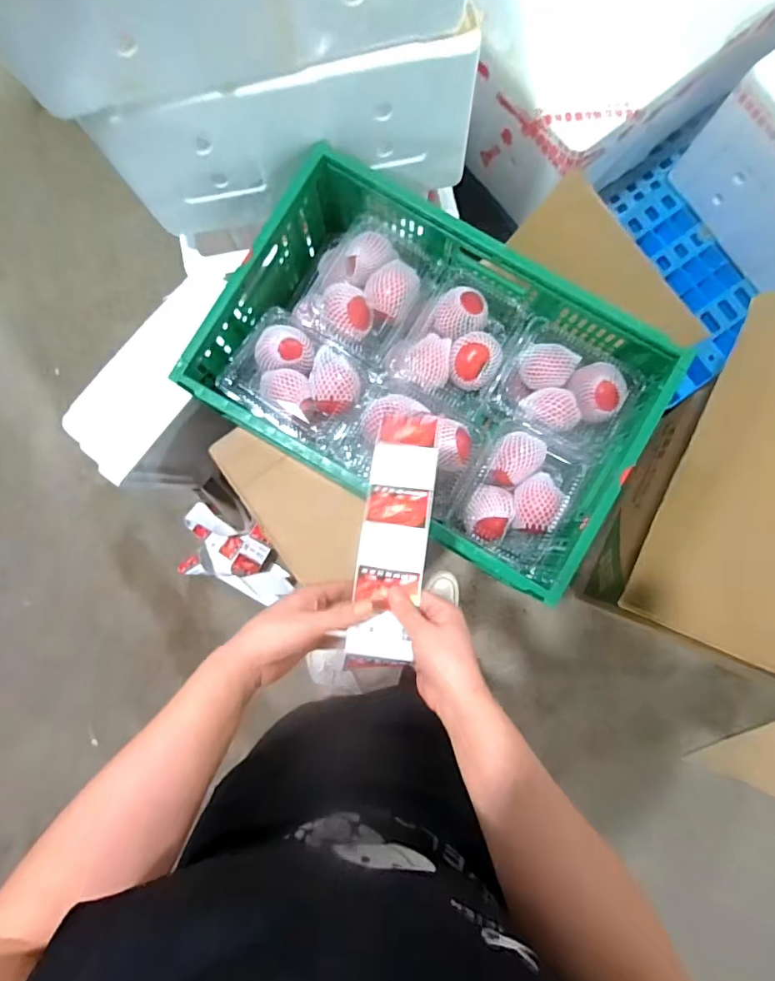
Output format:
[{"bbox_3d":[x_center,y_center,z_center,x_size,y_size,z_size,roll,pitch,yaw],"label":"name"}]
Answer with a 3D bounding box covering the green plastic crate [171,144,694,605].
[{"bbox_3d":[0.062,-0.162,0.737,0.589,0.158,0.390,30,86,1],"label":"green plastic crate"}]

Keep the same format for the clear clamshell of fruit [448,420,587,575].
[{"bbox_3d":[0.198,0.002,0.753,0.156,0.076,0.191,28,86,1],"label":"clear clamshell of fruit"}]

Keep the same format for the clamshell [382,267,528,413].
[{"bbox_3d":[0.104,-0.230,0.778,0.168,0.079,0.202,28,86,1],"label":"clamshell"}]

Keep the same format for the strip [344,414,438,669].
[{"bbox_3d":[0.008,0.040,0.486,0.063,0.012,0.252,7,73,3],"label":"strip"}]

